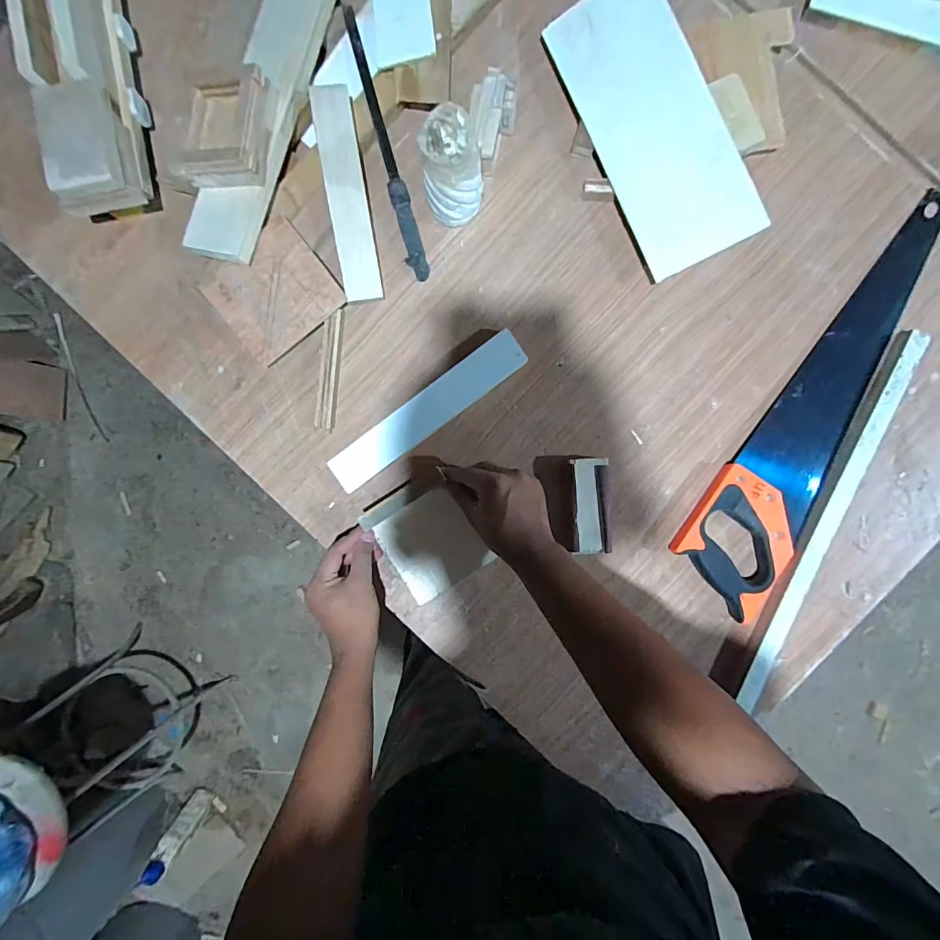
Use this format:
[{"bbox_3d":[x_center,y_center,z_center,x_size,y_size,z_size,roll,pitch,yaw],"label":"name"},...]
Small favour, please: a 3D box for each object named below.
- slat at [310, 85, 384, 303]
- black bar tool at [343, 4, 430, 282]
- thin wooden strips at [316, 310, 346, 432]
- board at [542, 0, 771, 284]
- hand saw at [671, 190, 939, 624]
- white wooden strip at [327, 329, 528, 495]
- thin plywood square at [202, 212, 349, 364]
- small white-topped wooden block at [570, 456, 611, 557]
[{"bbox_3d":[-0.135,-0.302,0.486,0.042,0.010,0.216,-12,100,-18],"label":"slat"},{"bbox_3d":[-0.095,-0.374,0.509,0.022,0.021,0.308,-15,90,2],"label":"black bar tool"},{"bbox_3d":[-0.163,-0.116,0.511,0.018,0.022,0.134,6,90,2],"label":"thin wooden strips"},{"bbox_3d":[0.195,-0.374,0.473,0.119,0.011,0.308,-24,88,21],"label":"board"},{"bbox_3d":[0.408,-0.075,0.494,0.114,0.026,0.502,34,91,1],"label":"hand saw"},{"bbox_3d":[-0.048,-0.067,0.510,0.253,0.021,0.043,-37,89,1],"label":"white wooden strip"},{"bbox_3d":[-0.222,-0.202,0.500,0.124,0.010,0.115,-38,94,5],"label":"thin plywood square"},{"bbox_3d":[0.137,0.041,0.501,0.043,0.025,0.106,-1,90,2],"label":"small white-topped wooden block"}]

